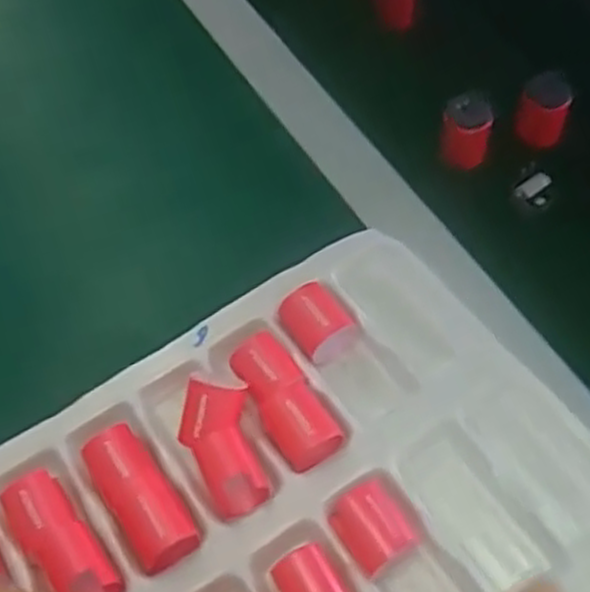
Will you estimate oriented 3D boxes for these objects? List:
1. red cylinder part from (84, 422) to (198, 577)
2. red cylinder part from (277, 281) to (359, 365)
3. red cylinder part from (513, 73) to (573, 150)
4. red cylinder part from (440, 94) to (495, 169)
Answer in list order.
[{"bbox_3d":[-0.077,0.097,0.395,0.031,0.022,0.073,-30,61,-16],"label":"red cylinder part"},{"bbox_3d":[0.012,0.013,0.449,0.035,0.025,0.037,-34,62,-18],"label":"red cylinder part"},{"bbox_3d":[0.167,-0.125,0.540,0.031,0.039,0.031,16,60,12],"label":"red cylinder part"},{"bbox_3d":[0.112,-0.107,0.528,0.031,0.036,0.034,7,58,7],"label":"red cylinder part"}]

